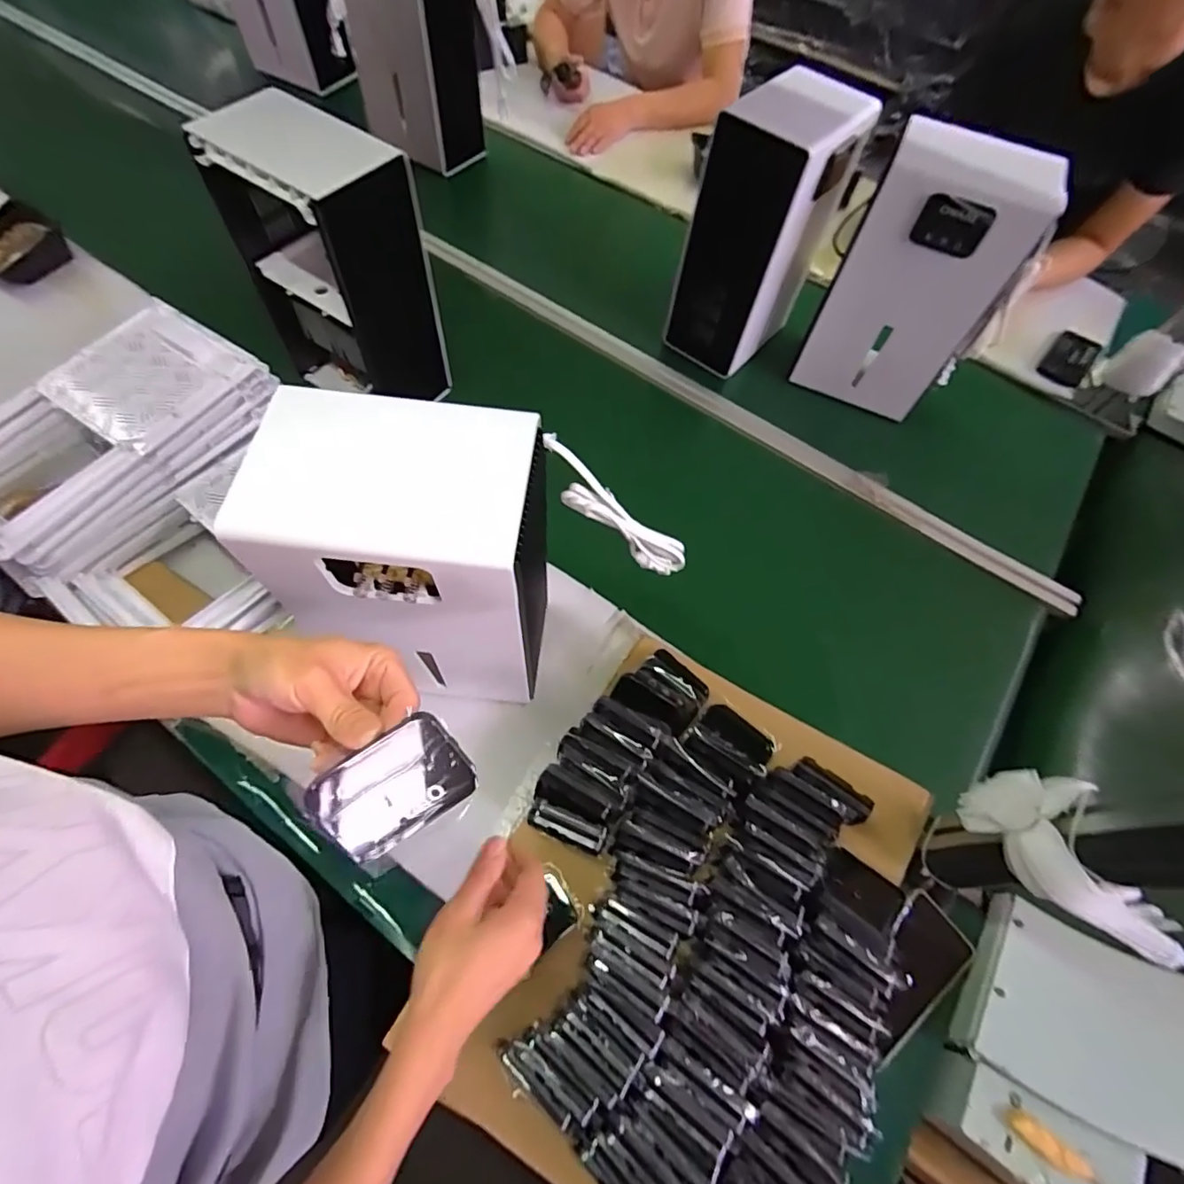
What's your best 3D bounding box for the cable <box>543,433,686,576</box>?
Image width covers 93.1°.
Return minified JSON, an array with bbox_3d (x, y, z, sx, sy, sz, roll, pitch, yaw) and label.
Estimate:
[{"bbox_3d":[0.020,-0.069,0.523,0.063,0.206,0.032,-10,57,37],"label":"cable"}]

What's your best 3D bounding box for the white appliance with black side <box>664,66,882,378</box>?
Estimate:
[{"bbox_3d":[0.260,-0.555,0.894,0.151,0.361,0.199,39,68,15],"label":"white appliance with black side"}]

